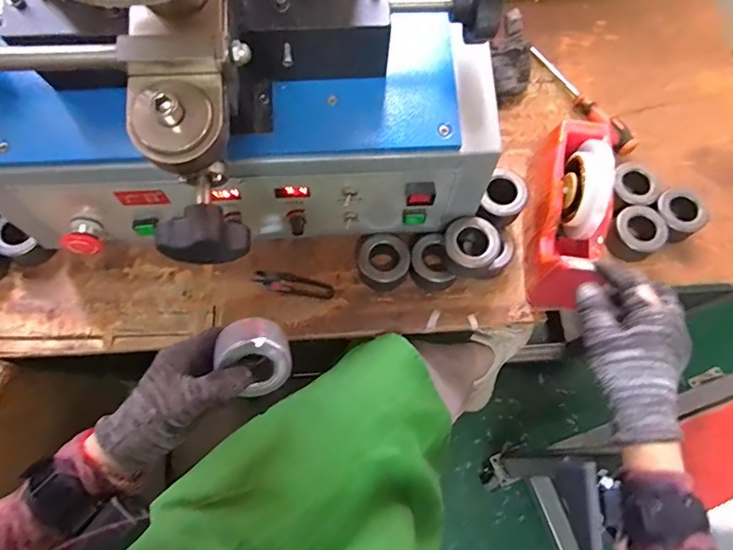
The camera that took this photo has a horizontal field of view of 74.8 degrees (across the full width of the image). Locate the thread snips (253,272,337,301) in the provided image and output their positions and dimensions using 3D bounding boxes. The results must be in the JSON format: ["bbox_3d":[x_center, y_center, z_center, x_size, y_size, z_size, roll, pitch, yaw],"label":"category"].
[{"bbox_3d":[-0.087,0.012,0.578,0.096,0.007,0.024,7,70,1],"label":"thread snips"}]

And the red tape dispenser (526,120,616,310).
[{"bbox_3d":[0.233,-0.070,0.555,0.066,0.111,0.199,5,70,1],"label":"red tape dispenser"}]

